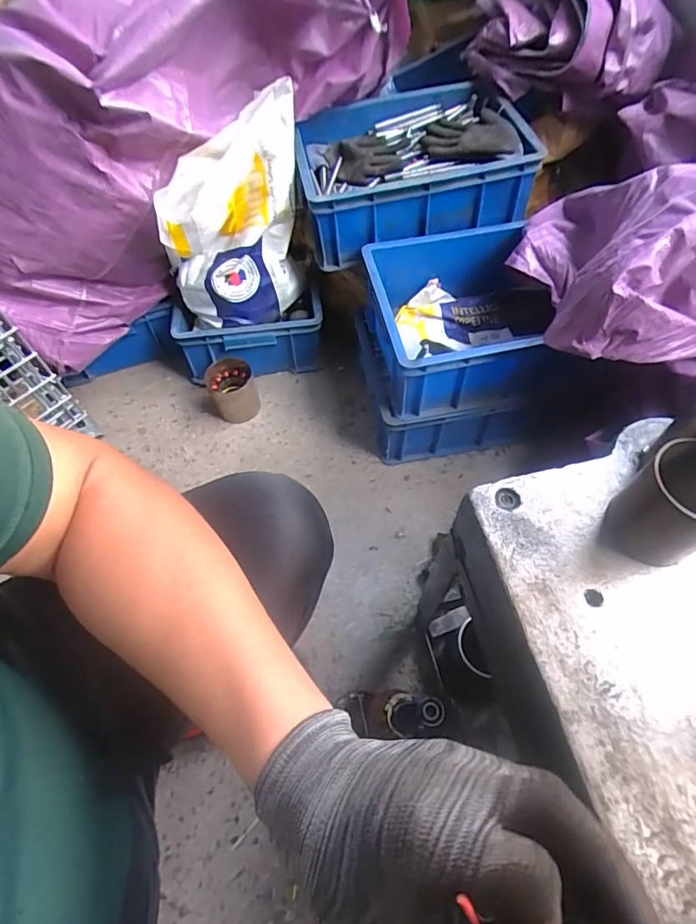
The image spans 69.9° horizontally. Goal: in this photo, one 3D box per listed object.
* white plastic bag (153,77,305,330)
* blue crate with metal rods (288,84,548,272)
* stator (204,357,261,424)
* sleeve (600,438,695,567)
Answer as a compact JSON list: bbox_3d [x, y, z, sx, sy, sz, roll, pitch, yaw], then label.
[{"bbox_3d":[-0.188,-0.409,0.868,0.270,0.317,0.126,-27,62,-14],"label":"white plastic bag"},{"bbox_3d":[0.106,-0.556,0.935,0.392,0.146,0.324,-8,59,-3],"label":"blue crate with metal rods"},{"bbox_3d":[-0.238,-0.148,1.034,0.095,0.085,0.100,-18,61,-9],"label":"stator"},{"bbox_3d":[0.247,0.036,0.383,0.076,0.087,0.070,-27,62,-14],"label":"sleeve"}]

